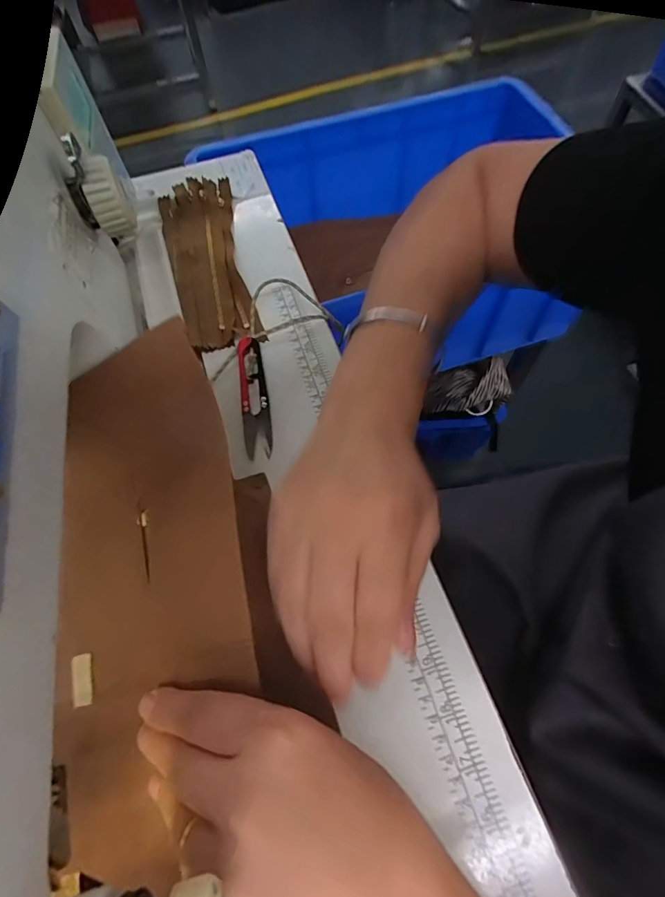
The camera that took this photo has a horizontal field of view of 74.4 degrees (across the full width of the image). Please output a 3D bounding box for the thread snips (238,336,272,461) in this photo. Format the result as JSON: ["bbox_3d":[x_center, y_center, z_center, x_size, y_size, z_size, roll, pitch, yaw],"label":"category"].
[{"bbox_3d":[-0.062,-0.043,0.343,0.021,0.008,0.102,-8,63,-2],"label":"thread snips"}]

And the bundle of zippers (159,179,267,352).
[{"bbox_3d":[-0.117,-0.179,0.407,0.068,0.019,0.205,-15,63,-5],"label":"bundle of zippers"}]

